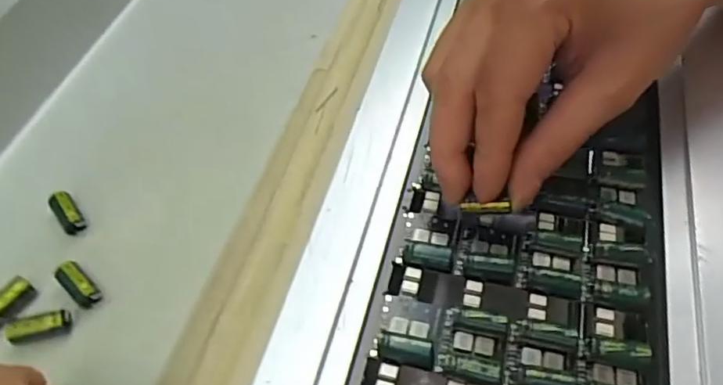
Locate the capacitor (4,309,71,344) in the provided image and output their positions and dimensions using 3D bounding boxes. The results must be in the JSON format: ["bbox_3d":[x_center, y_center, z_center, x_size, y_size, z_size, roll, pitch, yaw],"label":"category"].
[{"bbox_3d":[-0.125,0.053,0.216,0.022,0.008,0.008,-15,55,-9],"label":"capacitor"}]

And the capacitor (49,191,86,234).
[{"bbox_3d":[-0.131,0.009,0.249,0.009,0.007,0.021,-33,58,-19],"label":"capacitor"}]

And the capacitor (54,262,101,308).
[{"bbox_3d":[-0.115,0.038,0.227,0.023,0.010,0.009,35,63,26],"label":"capacitor"}]

